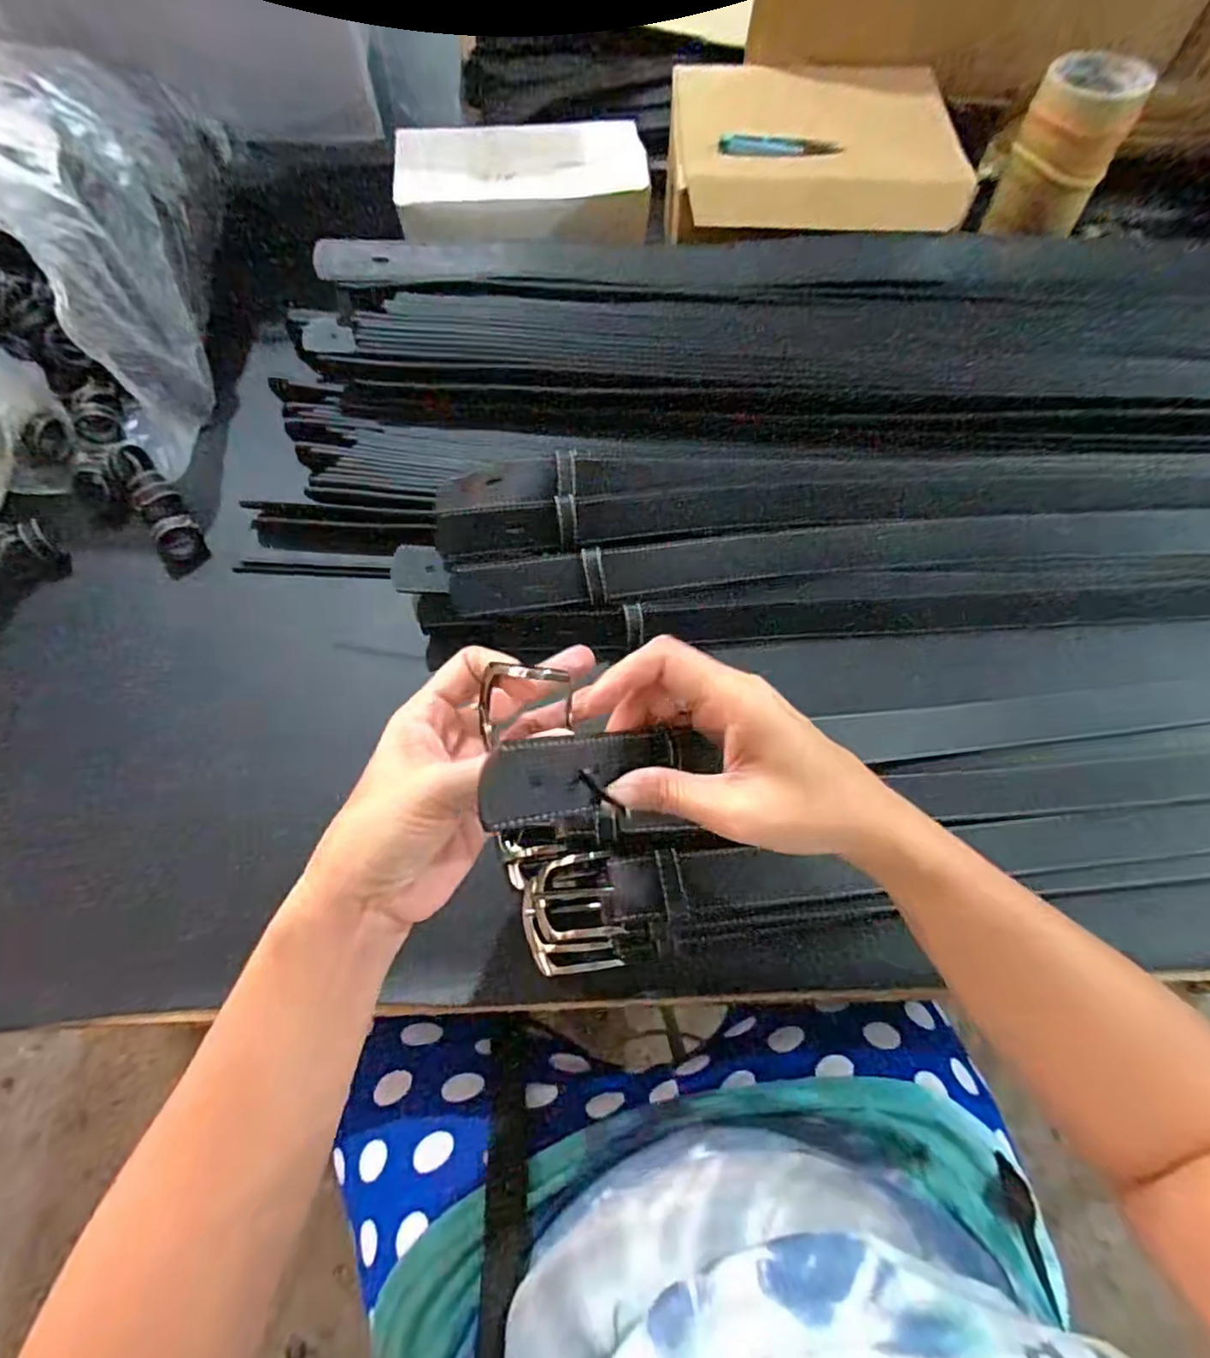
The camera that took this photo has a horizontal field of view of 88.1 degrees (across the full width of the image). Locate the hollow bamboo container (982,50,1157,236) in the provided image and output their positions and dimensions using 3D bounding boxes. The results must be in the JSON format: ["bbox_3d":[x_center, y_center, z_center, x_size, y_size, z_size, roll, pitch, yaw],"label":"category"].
[{"bbox_3d":[0.417,-0.483,0.569,0.083,0.104,0.098,29,68,12],"label":"hollow bamboo container"}]

